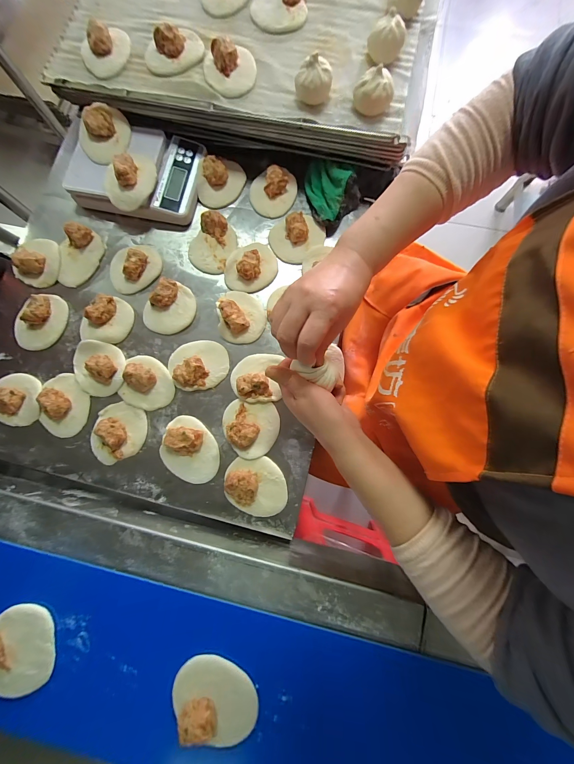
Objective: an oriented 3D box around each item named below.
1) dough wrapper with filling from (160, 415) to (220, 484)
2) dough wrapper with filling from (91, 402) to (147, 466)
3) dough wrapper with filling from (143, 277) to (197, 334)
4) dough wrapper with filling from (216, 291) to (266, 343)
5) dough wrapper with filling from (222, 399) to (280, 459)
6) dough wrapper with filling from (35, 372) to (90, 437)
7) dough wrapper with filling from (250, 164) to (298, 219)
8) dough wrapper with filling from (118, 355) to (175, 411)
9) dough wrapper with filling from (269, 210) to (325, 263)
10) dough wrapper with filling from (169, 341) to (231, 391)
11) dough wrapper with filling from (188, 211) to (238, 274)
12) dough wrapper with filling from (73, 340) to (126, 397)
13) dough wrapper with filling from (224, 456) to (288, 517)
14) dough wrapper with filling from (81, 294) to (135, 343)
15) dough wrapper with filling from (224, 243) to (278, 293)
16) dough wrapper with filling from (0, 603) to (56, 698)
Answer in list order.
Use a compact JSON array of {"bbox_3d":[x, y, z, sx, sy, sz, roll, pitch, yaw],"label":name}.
[{"bbox_3d":[-0.152,0.106,0.419,0.078,0.026,0.102,-44,82,-6],"label":"dough wrapper with filling"},{"bbox_3d":[-0.262,0.077,0.424,0.078,0.029,0.090,-2,80,1],"label":"dough wrapper with filling"},{"bbox_3d":[-0.197,-0.125,0.460,0.075,0.026,0.091,38,83,7],"label":"dough wrapper with filling"},{"bbox_3d":[-0.076,-0.113,0.456,0.075,0.028,0.090,-8,80,0],"label":"dough wrapper with filling"},{"bbox_3d":[-0.057,0.071,0.422,0.086,0.022,0.085,6,80,2],"label":"dough wrapper with filling"},{"bbox_3d":[-0.358,0.034,0.433,0.071,0.027,0.099,-2,80,1],"label":"dough wrapper with filling"},{"bbox_3d":[-0.025,-0.349,0.497,0.082,0.027,0.082,2,80,2],"label":"dough wrapper with filling"},{"bbox_3d":[-0.226,0.000,0.439,0.089,0.030,0.080,19,81,5],"label":"dough wrapper with filling"},{"bbox_3d":[0.015,-0.258,0.483,0.090,0.031,0.080,-40,81,-6],"label":"dough wrapper with filling"},{"bbox_3d":[-0.144,-0.029,0.444,0.093,0.029,0.080,-9,80,0],"label":"dough wrapper with filling"},{"bbox_3d":[-0.133,-0.244,0.479,0.075,0.031,0.096,25,81,6],"label":"dough wrapper with filling"},{"bbox_3d":[-0.309,-0.024,0.440,0.094,0.025,0.085,13,80,4],"label":"dough wrapper with filling"},{"bbox_3d":[-0.046,0.155,0.406,0.088,0.028,0.082,-1,80,1],"label":"dough wrapper with filling"},{"bbox_3d":[-0.301,-0.103,0.459,0.068,0.029,0.086,33,82,7],"label":"dough wrapper with filling"},{"bbox_3d":[-0.064,-0.201,0.469,0.095,0.025,0.082,-26,80,-3],"label":"dough wrapper with filling"},{"bbox_3d":[-0.326,0.325,0.325,0.082,0.033,0.093,-36,81,-5],"label":"dough wrapper with filling"}]

